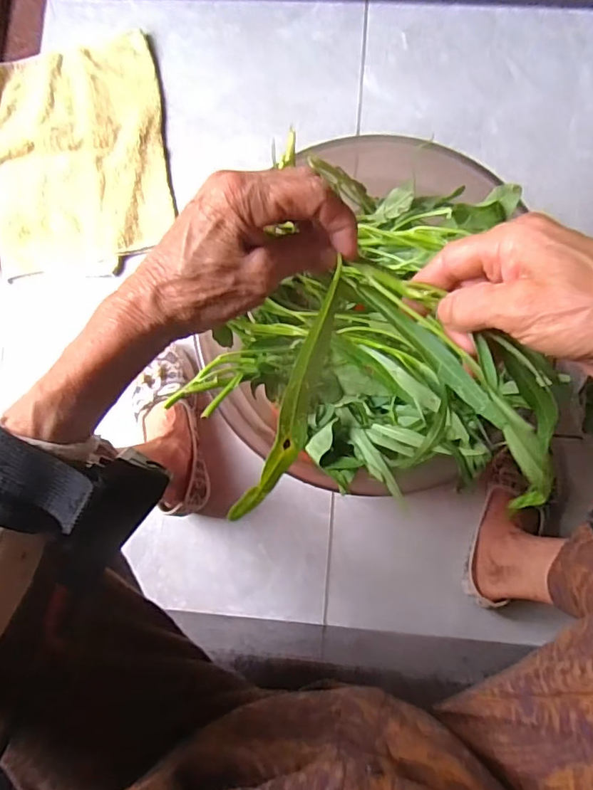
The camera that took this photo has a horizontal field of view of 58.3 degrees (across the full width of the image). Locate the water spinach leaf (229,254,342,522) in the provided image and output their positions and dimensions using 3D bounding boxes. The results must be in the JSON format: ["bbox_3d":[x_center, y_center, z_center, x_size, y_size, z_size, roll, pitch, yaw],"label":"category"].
[{"bbox_3d":[0.002,-0.006,0.220,0.016,0.014,0.120,18,64,4],"label":"water spinach leaf"}]

